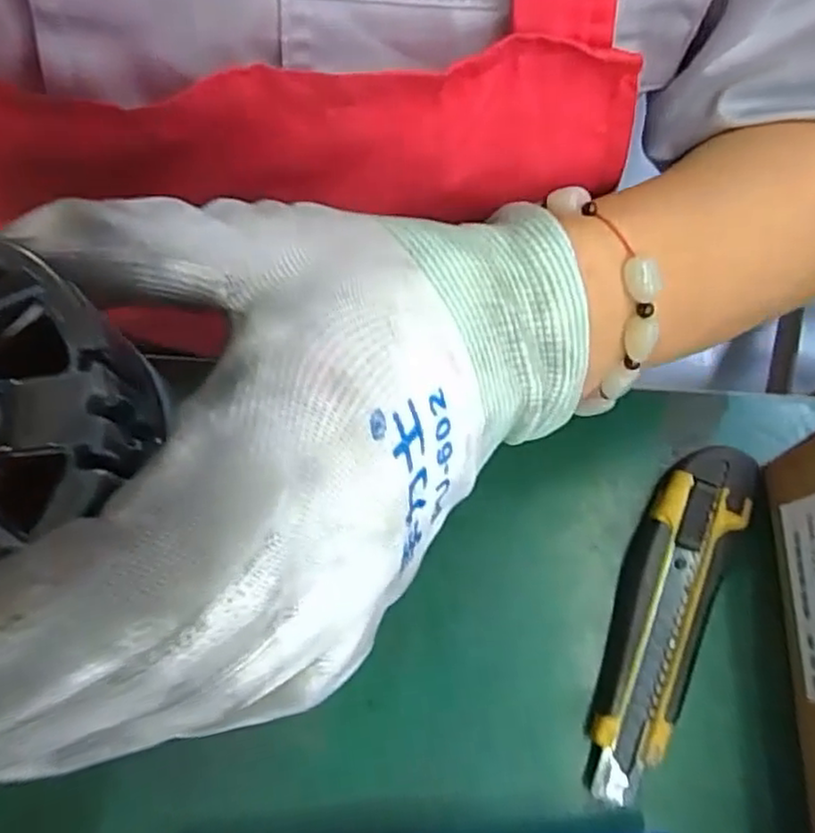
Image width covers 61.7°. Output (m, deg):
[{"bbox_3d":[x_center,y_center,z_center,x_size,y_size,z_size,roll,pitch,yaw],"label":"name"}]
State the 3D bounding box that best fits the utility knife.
[{"bbox_3d":[0.113,0.086,0.305,0.037,0.015,0.157,25,74,10],"label":"utility knife"}]

